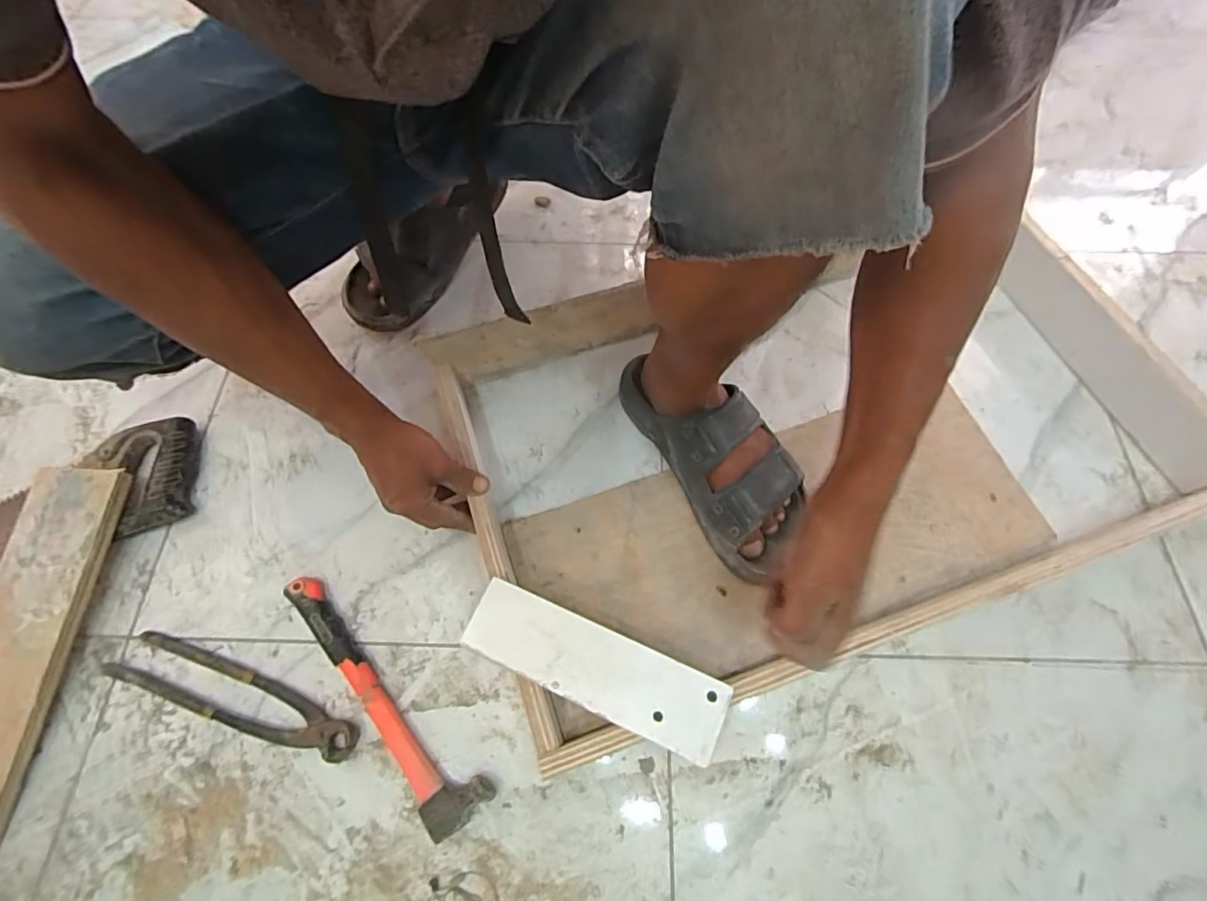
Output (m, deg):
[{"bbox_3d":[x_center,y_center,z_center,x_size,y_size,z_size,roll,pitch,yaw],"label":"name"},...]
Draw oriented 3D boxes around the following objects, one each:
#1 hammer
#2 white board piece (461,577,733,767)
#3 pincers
[{"bbox_3d":[-0.199,0.212,0.471,0.054,0.023,0.259,-41,72,-16],"label":"hammer"},{"bbox_3d":[-0.008,0.171,0.424,0.207,0.010,0.058,23,68,10],"label":"white board piece"},{"bbox_3d":[-0.326,0.216,0.469,0.236,0.019,0.045,17,67,8],"label":"pincers"}]

